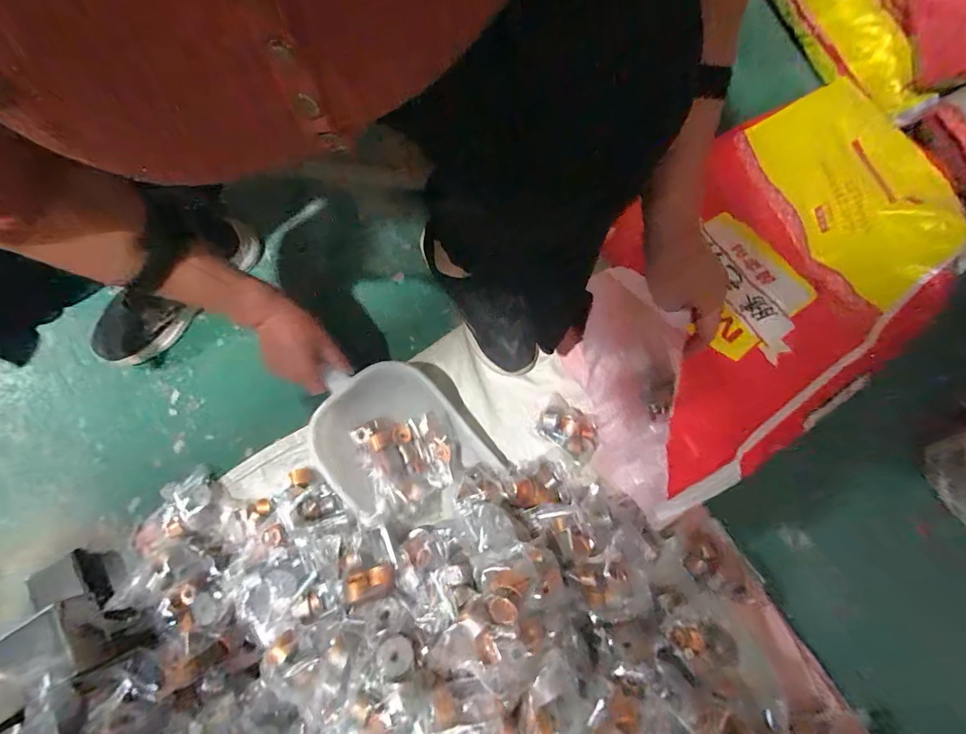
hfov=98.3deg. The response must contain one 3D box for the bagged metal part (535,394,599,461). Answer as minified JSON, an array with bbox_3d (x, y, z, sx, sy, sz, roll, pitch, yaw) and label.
[{"bbox_3d":[0.122,0.088,0.592,0.085,0.029,0.060,37,78,10],"label":"bagged metal part"}]

